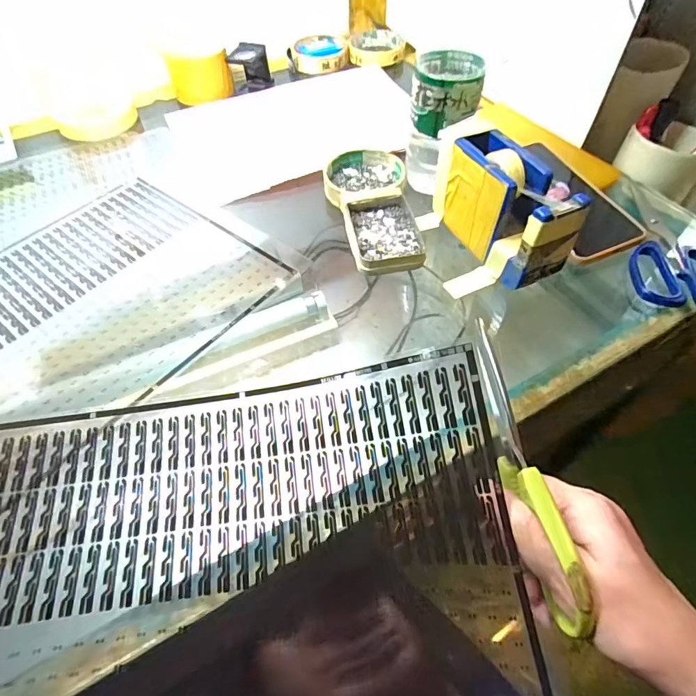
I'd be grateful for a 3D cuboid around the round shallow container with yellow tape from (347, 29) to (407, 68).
[{"bbox_3d":[0.044,-0.447,0.656,0.086,0.014,0.104,1,54,4],"label":"round shallow container with yellow tape"}]

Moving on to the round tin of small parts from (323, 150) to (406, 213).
[{"bbox_3d":[0.017,-0.174,0.455,0.081,0.016,0.082,-1,54,1],"label":"round tin of small parts"}]

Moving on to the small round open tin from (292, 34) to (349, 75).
[{"bbox_3d":[-0.040,-0.434,0.647,0.080,0.018,0.083,-2,54,0],"label":"small round open tin"}]

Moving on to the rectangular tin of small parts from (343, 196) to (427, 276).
[{"bbox_3d":[0.033,-0.106,0.406,0.066,0.015,0.091,-9,54,-5],"label":"rectangular tin of small parts"}]

